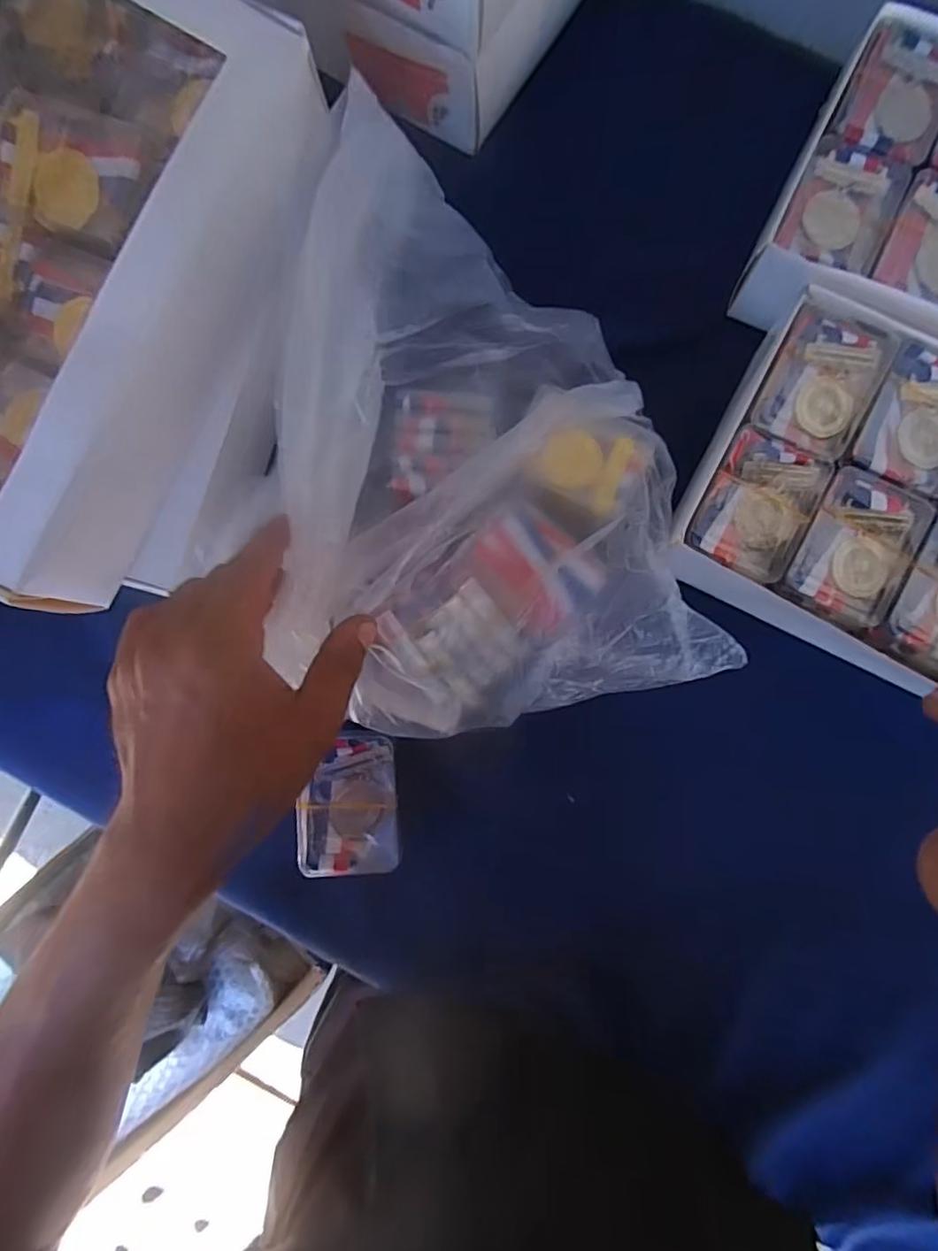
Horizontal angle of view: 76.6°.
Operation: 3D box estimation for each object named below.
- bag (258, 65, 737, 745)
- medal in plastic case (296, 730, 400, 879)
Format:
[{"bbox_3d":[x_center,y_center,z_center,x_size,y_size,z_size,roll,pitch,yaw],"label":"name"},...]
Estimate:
[{"bbox_3d":[0.002,-0.101,0.313,0.201,0.076,0.296,-12,85,4],"label":"bag"},{"bbox_3d":[-0.070,0.104,0.342,0.055,0.011,0.078,-3,85,2],"label":"medal in plastic case"}]

